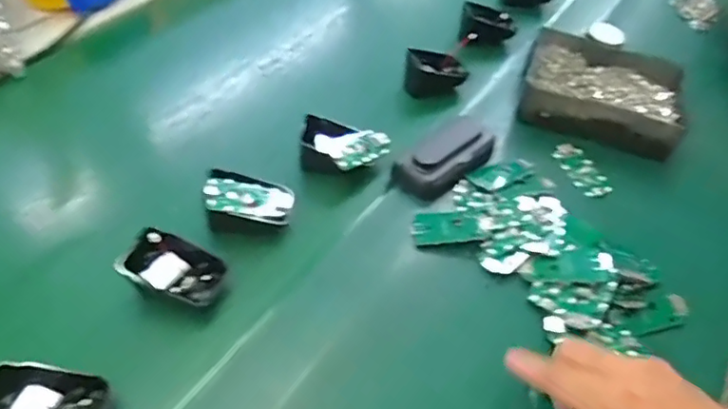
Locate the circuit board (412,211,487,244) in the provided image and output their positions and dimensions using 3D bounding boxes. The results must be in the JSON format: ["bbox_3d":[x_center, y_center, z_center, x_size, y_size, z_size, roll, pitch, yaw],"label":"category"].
[{"bbox_3d":[0.069,0.019,0.475,0.055,0.007,0.034,-3,43,2],"label":"circuit board"}]

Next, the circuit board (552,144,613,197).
[{"bbox_3d":[0.210,-0.034,0.546,0.030,0.012,0.064,-18,54,-18],"label":"circuit board"}]

